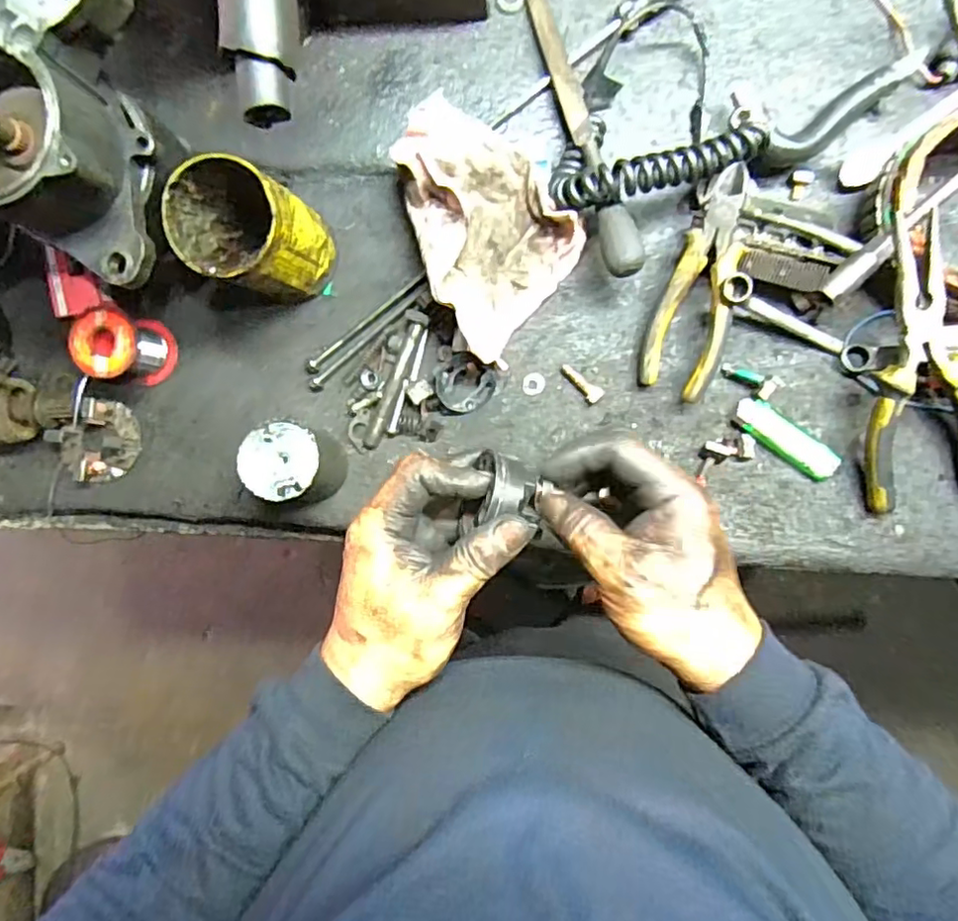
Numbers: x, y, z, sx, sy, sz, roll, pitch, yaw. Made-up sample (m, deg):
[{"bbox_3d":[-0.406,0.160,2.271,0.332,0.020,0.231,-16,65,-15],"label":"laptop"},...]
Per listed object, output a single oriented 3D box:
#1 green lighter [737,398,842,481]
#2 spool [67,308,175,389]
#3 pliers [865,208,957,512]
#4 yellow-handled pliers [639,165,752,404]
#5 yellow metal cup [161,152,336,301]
[{"bbox_3d":[0.228,-0.016,0.454,0.082,0.009,0.023,39,93,4],"label":"green lighter"},{"bbox_3d":[-0.274,-0.087,0.477,0.046,0.057,0.050,0,90,5],"label":"spool"},{"bbox_3d":[0.289,-0.057,0.403,0.071,0.023,0.186,-15,108,5],"label":"pliers"},{"bbox_3d":[0.156,-0.122,0.429,0.052,0.011,0.152,21,108,21],"label":"yellow-handled pliers"},{"bbox_3d":[-0.158,-0.155,0.435,0.074,0.114,0.073,0,90,5],"label":"yellow metal cup"}]

